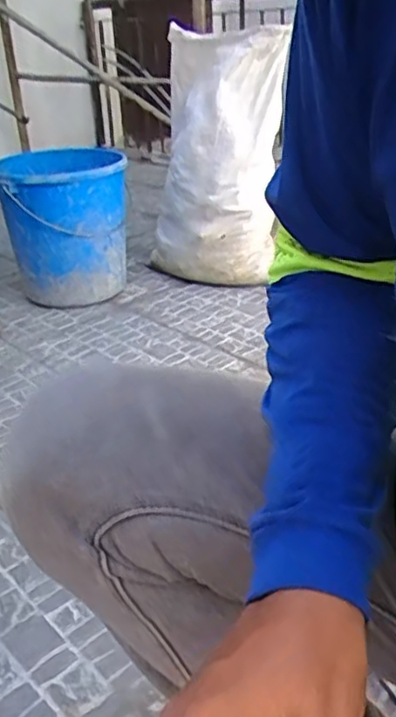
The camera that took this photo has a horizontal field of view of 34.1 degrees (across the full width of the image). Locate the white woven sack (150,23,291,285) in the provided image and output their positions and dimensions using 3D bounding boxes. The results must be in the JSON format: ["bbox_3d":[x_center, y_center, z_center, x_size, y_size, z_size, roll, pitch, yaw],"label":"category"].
[{"bbox_3d":[0.048,-0.498,1.689,0.345,0.615,0.202,-3,28,-1],"label":"white woven sack"}]

